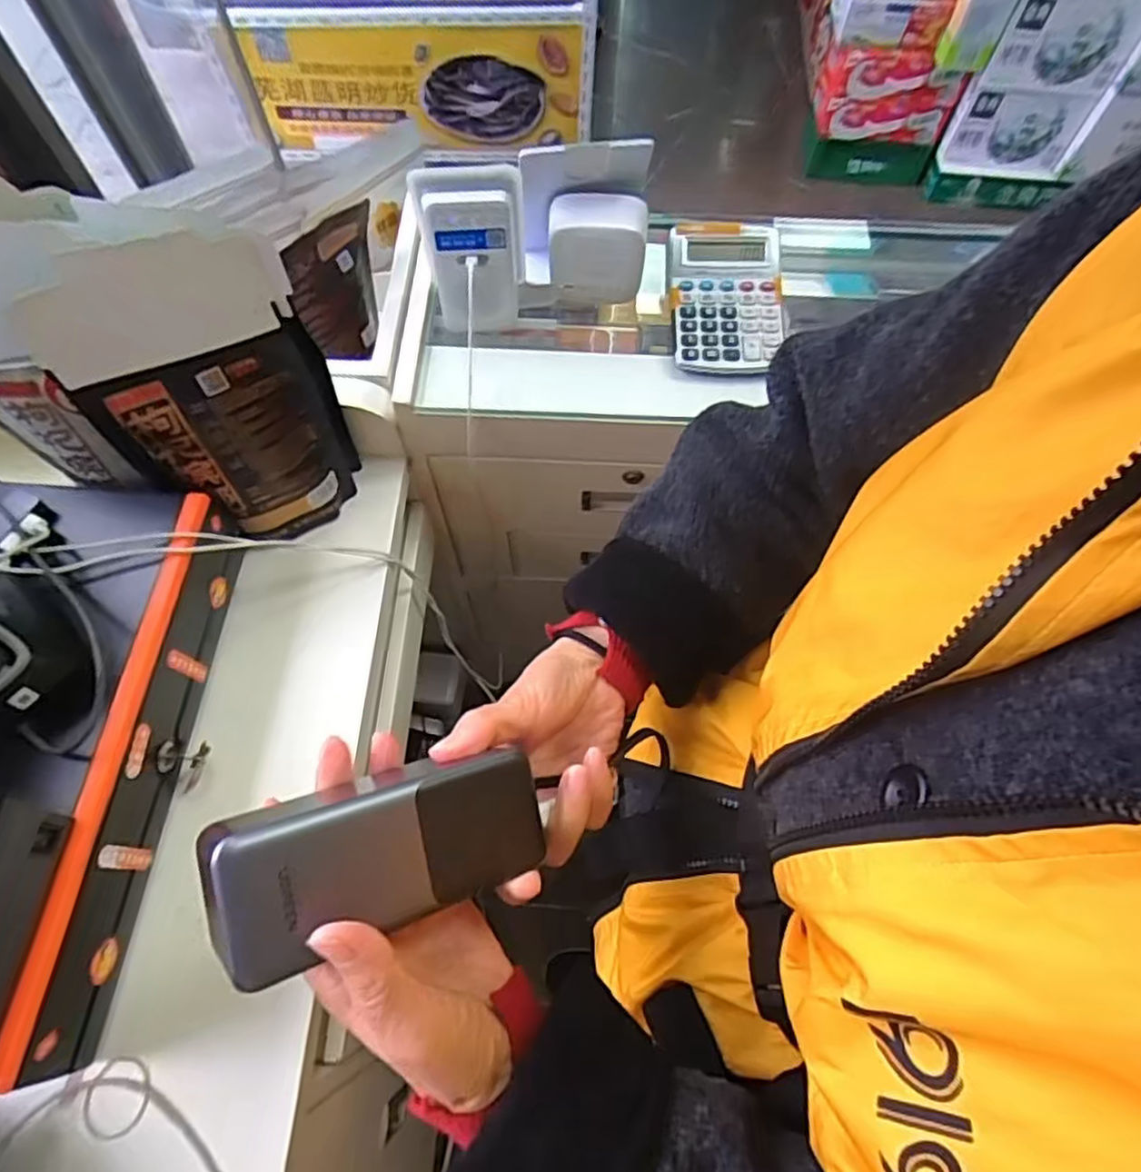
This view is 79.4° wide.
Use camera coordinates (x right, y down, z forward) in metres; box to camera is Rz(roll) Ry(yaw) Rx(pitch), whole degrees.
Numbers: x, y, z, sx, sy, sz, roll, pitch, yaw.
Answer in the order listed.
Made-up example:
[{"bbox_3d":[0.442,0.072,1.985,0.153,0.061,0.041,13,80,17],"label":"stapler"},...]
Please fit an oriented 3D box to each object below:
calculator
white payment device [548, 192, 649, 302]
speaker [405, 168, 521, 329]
[{"bbox_3d":[0.151,-0.277,0.666,0.104,0.021,0.148,-1,84,-1],"label":"calculator"},{"bbox_3d":[0.024,-0.314,0.642,0.088,0.088,0.037,-1,64,-2],"label":"white payment device"},{"bbox_3d":[-0.085,-0.294,0.605,0.086,0.139,0.041,-7,65,-5],"label":"speaker"}]

